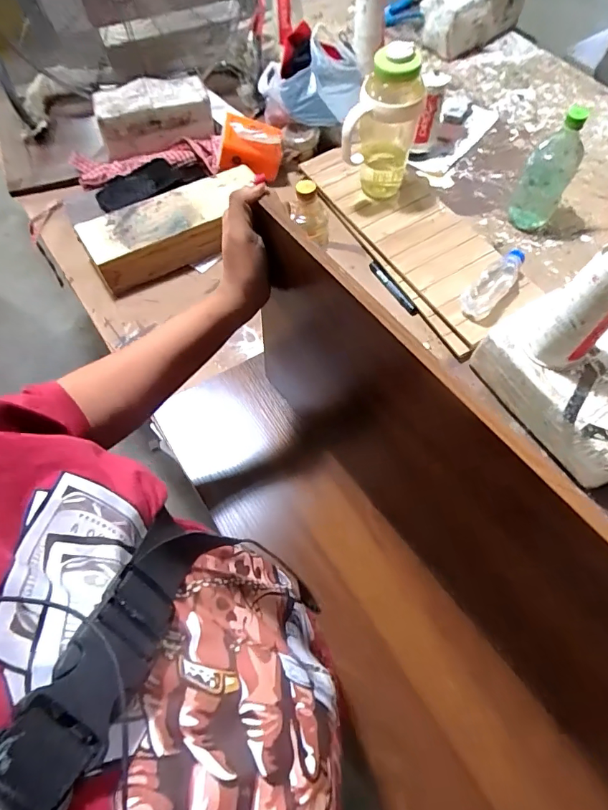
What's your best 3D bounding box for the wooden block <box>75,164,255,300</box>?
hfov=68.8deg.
[{"bbox_3d":[-0.235,-0.318,0.803,0.302,0.072,0.129,-29,68,-14],"label":"wooden block"}]

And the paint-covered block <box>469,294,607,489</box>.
[{"bbox_3d":[0.411,-0.039,0.652,0.207,0.089,0.271,-24,67,-12],"label":"paint-covered block"}]

